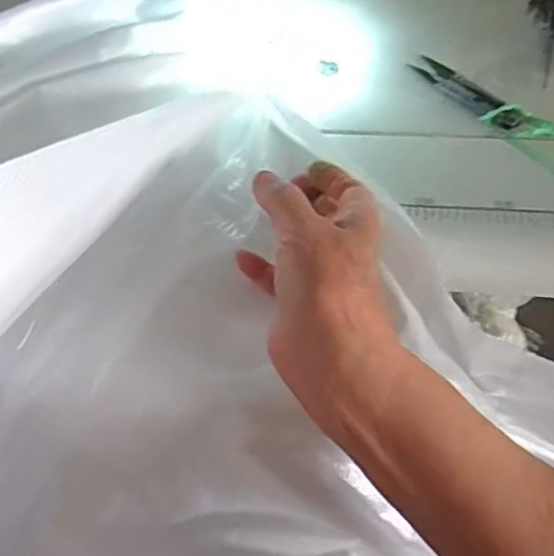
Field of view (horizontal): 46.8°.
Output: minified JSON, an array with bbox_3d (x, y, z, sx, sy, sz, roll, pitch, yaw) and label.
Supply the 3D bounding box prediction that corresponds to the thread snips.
[{"bbox_3d":[0.138,-0.137,0.467,0.026,0.006,0.096,-32,58,-18],"label":"thread snips"}]

